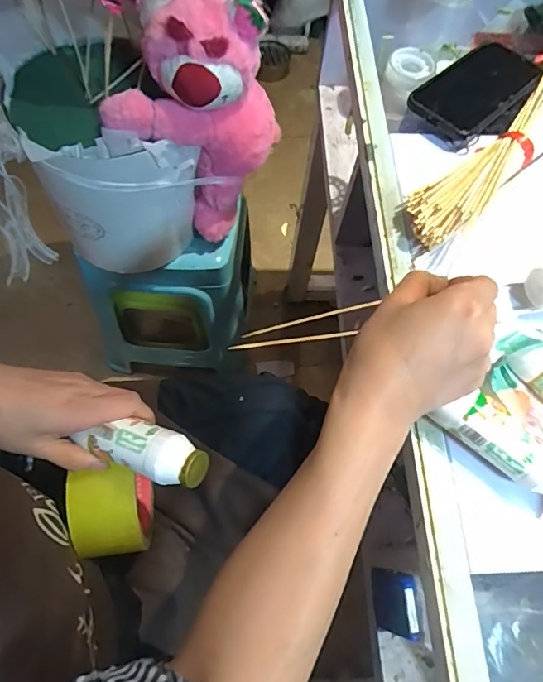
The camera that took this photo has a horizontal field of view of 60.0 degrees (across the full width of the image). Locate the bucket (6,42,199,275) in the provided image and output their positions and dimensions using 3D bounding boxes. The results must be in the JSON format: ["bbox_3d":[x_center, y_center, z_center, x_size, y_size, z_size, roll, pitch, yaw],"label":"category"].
[{"bbox_3d":[-0.228,-0.250,0.694,0.207,0.244,0.195,-22,70,-12],"label":"bucket"}]

